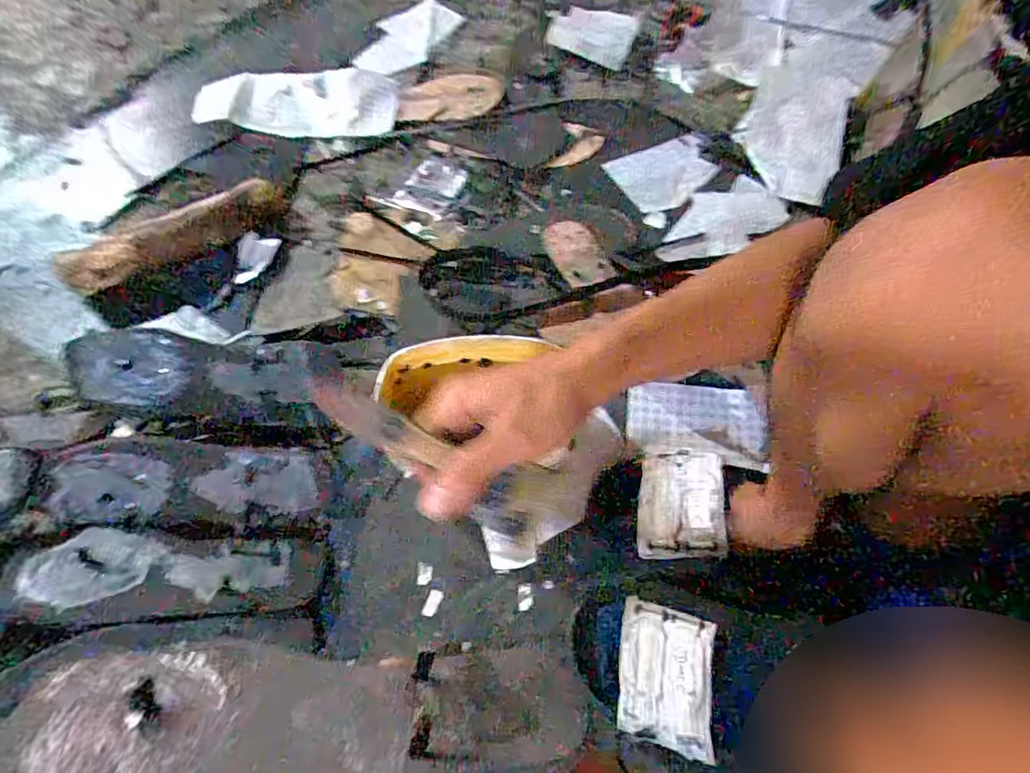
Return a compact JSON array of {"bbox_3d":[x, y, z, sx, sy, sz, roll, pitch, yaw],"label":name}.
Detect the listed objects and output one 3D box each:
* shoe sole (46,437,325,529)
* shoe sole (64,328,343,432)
[{"bbox_3d":[-0.315,0.092,0.525,0.245,0.038,0.074,0,65,-3],"label":"shoe sole"},{"bbox_3d":[-0.323,-0.011,0.582,0.275,0.036,0.094,8,96,-12],"label":"shoe sole"}]

